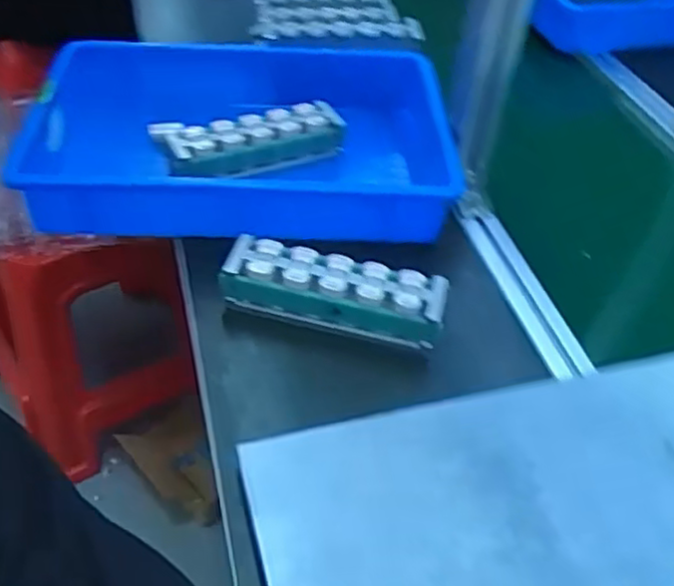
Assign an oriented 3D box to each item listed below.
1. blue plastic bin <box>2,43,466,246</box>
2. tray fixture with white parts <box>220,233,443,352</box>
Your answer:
[{"bbox_3d":[-0.093,-0.171,0.772,0.430,0.086,0.285,0,46,-4],"label":"blue plastic bin"},{"bbox_3d":[-0.001,-0.003,0.633,0.190,0.046,0.051,12,47,8],"label":"tray fixture with white parts"}]

